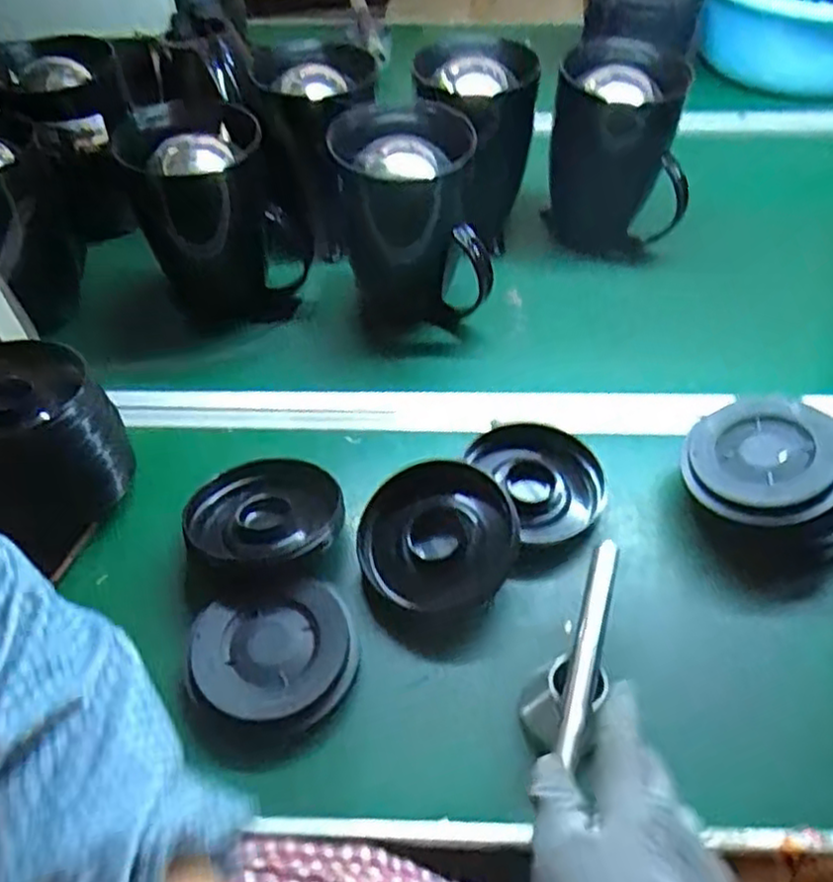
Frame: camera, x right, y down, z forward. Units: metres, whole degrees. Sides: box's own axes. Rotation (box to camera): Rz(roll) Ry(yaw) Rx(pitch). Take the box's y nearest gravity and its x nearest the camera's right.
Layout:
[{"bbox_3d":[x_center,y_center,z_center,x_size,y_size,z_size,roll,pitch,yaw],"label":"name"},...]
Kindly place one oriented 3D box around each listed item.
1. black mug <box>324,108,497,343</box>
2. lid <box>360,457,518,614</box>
[{"bbox_3d":[-0.004,-0.216,0.703,0.130,0.179,0.137,-9,50,-6],"label":"black mug"},{"bbox_3d":[0.017,0.072,0.546,0.116,0.022,0.110,-4,69,9],"label":"lid"}]

